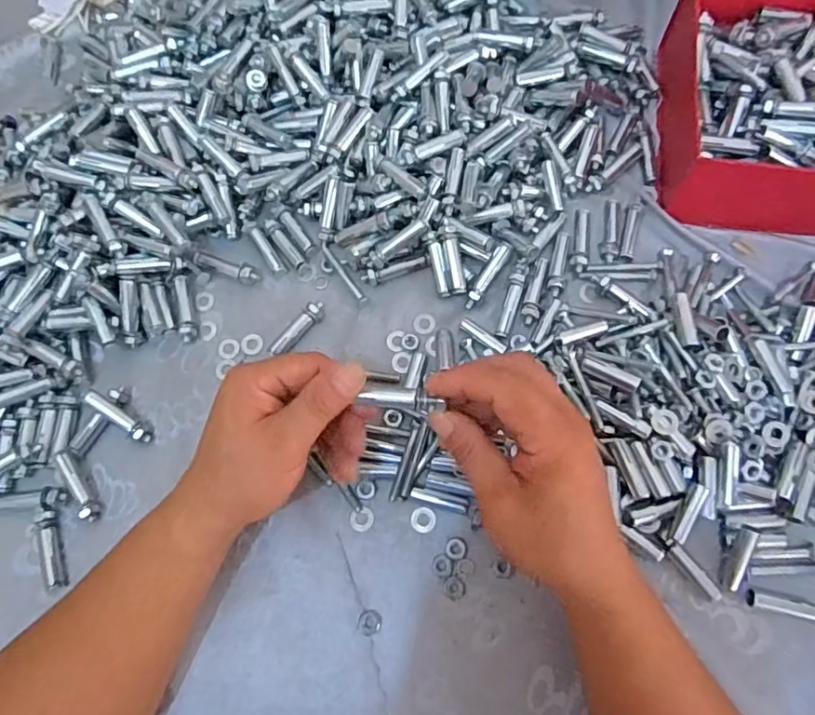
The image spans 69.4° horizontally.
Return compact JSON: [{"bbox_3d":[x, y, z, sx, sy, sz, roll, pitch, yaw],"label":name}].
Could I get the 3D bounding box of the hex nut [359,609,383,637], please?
[{"bbox_3d":[-0.024,0.170,0.375,0.015,0.004,0.015,41,78,14],"label":"hex nut"}]

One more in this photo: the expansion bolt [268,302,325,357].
[{"bbox_3d":[-0.082,-0.020,0.442,0.013,0.013,0.052,39,77,14],"label":"expansion bolt"}]

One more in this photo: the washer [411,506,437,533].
[{"bbox_3d":[0.011,0.109,0.396,0.017,0.004,0.017,-1,71,2],"label":"washer"}]

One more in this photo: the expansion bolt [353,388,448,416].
[{"bbox_3d":[-0.002,0.024,0.335,0.047,0.010,0.012,8,72,12],"label":"expansion bolt"}]

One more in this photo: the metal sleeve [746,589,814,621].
[{"bbox_3d":[0.237,0.155,0.368,0.043,0.013,0.011,10,72,6],"label":"metal sleeve"}]

